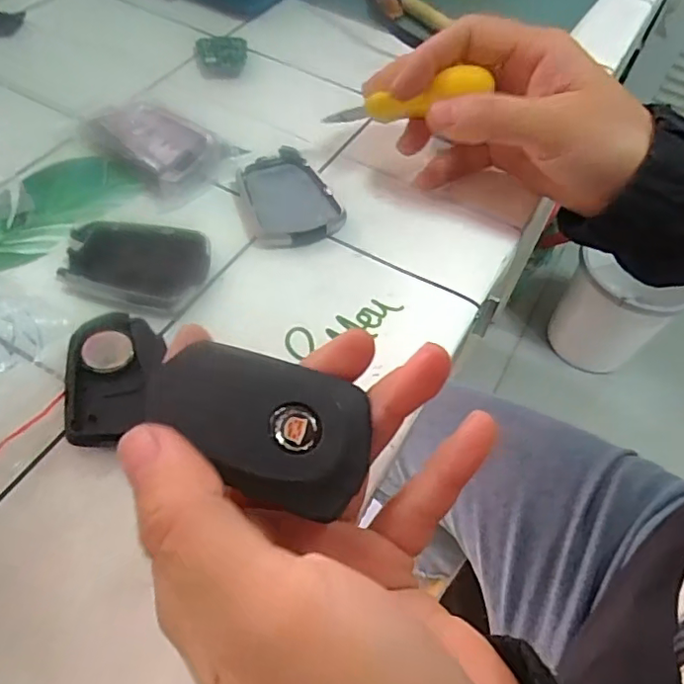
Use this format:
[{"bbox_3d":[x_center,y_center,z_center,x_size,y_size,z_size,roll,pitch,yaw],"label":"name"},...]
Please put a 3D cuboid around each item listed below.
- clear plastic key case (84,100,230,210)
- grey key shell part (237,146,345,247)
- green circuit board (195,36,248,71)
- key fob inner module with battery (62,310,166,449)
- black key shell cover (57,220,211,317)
[{"bbox_3d":[-0.090,-0.100,0.280,0.071,0.017,0.051,41,61,20],"label":"clear plastic key case"},{"bbox_3d":[-0.029,-0.069,0.269,0.043,0.010,0.057,-21,60,-19],"label":"grey key shell part"},{"bbox_3d":[-0.073,-0.174,0.339,0.030,0.007,0.038,0,56,-6],"label":"green circuit board"},{"bbox_3d":[-0.084,0.012,0.206,0.032,0.008,0.054,-5,54,-1],"label":"key fob inner module with battery"},{"bbox_3d":[-0.088,-0.034,0.236,0.059,0.006,0.043,7,55,-1],"label":"black key shell cover"}]

